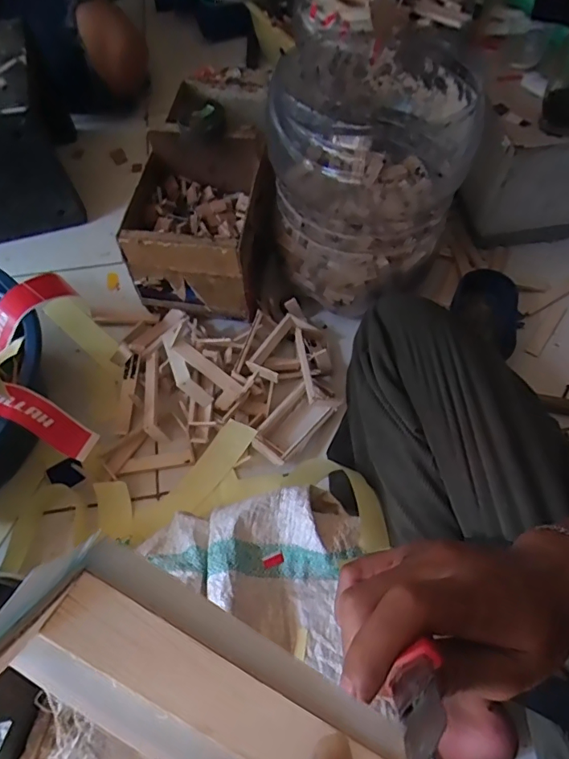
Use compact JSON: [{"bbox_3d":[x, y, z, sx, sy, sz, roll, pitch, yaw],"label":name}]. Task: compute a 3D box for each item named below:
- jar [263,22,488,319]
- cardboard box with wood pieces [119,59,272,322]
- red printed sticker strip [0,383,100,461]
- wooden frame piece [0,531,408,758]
[{"bbox_3d":[0.107,-0.273,0.633,0.224,0.259,0.256,15,62,9],"label":"jar"},{"bbox_3d":[-0.116,-0.207,0.676,0.167,0.211,0.171,5,61,4],"label":"cardboard box with wood pieces"},{"bbox_3d":[-0.301,0.035,0.537,0.181,0.060,0.048,22,62,-6],"label":"red printed sticker strip"},{"bbox_3d":[-0.012,0.088,0.116,0.121,0.052,0.046,32,65,1],"label":"wooden frame piece"}]

